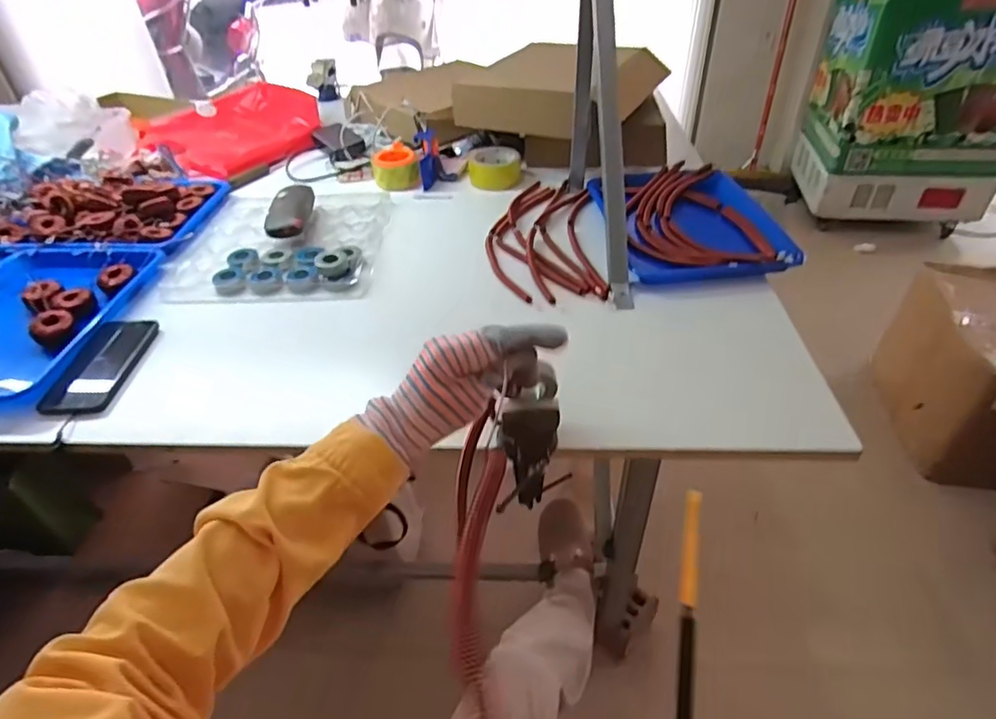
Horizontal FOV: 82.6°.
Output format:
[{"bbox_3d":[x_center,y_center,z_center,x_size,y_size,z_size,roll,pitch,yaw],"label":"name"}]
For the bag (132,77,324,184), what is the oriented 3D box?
[{"bbox_3d":[-0.585,-0.513,1.256,0.344,0.090,0.339,22,47,27],"label":"bag"}]

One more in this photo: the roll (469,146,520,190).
[{"bbox_3d":[-0.006,-0.364,1.090,0.100,0.049,0.104,-4,41,-1],"label":"roll"}]

